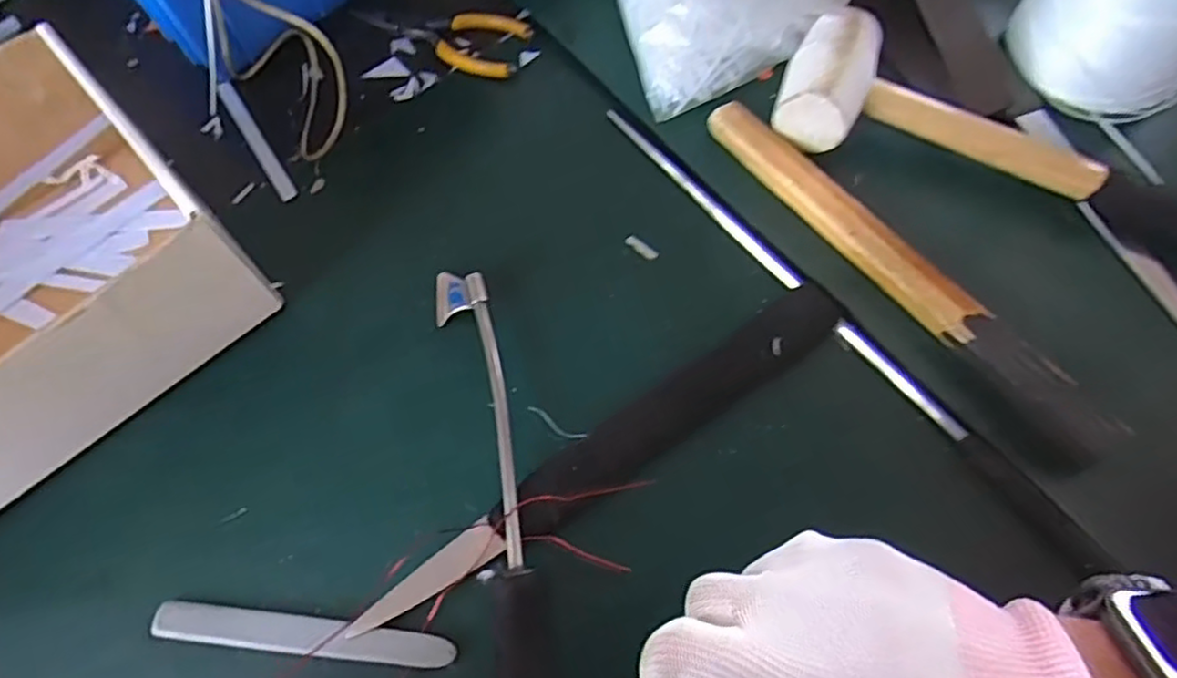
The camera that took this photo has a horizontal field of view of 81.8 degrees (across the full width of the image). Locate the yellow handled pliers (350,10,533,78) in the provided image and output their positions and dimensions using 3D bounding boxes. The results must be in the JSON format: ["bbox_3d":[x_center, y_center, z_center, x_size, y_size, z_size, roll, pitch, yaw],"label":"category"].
[{"bbox_3d":[-0.097,-0.195,0.437,0.113,0.016,0.044,15,67,6],"label":"yellow handled pliers"}]

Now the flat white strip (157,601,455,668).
[{"bbox_3d":[-0.123,0.128,0.292,0.129,0.004,0.014,5,58,5],"label":"flat white strip"}]

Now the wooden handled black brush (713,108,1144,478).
[{"bbox_3d":[0.156,-0.038,0.354,0.025,0.030,0.247,-35,71,-14],"label":"wooden handled black brush"}]

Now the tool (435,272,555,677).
[{"bbox_3d":[-0.043,0.069,0.309,0.026,0.017,0.234,-12,67,-5],"label":"tool"}]

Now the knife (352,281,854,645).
[{"bbox_3d":[0.014,0.048,0.318,0.265,0.020,0.030,-33,70,-13],"label":"knife"}]

